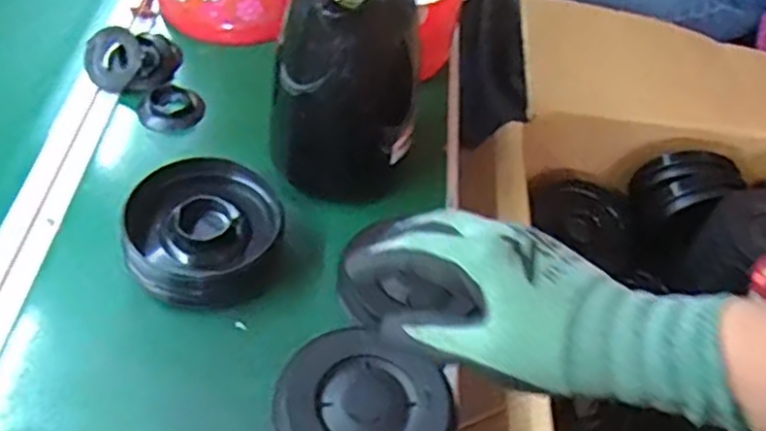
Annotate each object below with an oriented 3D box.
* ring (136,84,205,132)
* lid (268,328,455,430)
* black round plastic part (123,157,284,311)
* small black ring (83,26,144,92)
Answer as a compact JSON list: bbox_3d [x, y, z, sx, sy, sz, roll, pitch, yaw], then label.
[{"bbox_3d":[-0.204,-0.106,0.688,0.061,0.019,0.048,-12,52,-14],"label":"ring"},{"bbox_3d":[-0.014,0.137,0.486,0.115,0.040,0.112,2,50,-3],"label":"lid"},{"bbox_3d":[-0.143,0.013,0.580,0.120,0.041,0.123,2,50,-3],"label":"black round plastic part"},{"bbox_3d":[-0.261,-0.152,0.693,0.057,0.008,0.052,-1,95,-12],"label":"small black ring"}]

